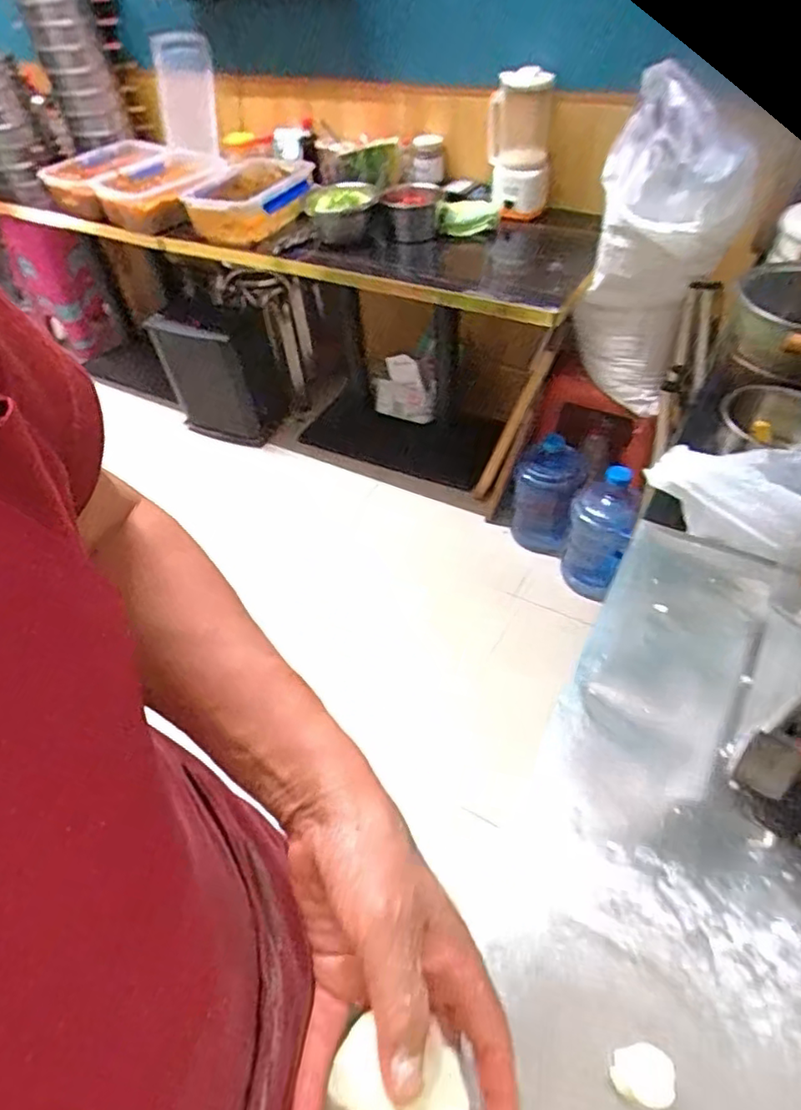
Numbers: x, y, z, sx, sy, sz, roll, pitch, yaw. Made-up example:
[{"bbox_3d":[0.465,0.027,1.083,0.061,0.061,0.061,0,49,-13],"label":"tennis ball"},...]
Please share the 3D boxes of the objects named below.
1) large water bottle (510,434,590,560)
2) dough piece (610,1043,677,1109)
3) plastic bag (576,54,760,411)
[{"bbox_3d":[0.394,-0.152,1.665,0.170,0.309,0.197,6,51,10],"label":"large water bottle"},{"bbox_3d":[0.171,0.369,0.434,0.041,0.027,0.033,9,51,12],"label":"dough piece"},{"bbox_3d":[0.545,-0.641,1.295,0.271,0.587,0.268,11,52,13],"label":"plastic bag"}]

